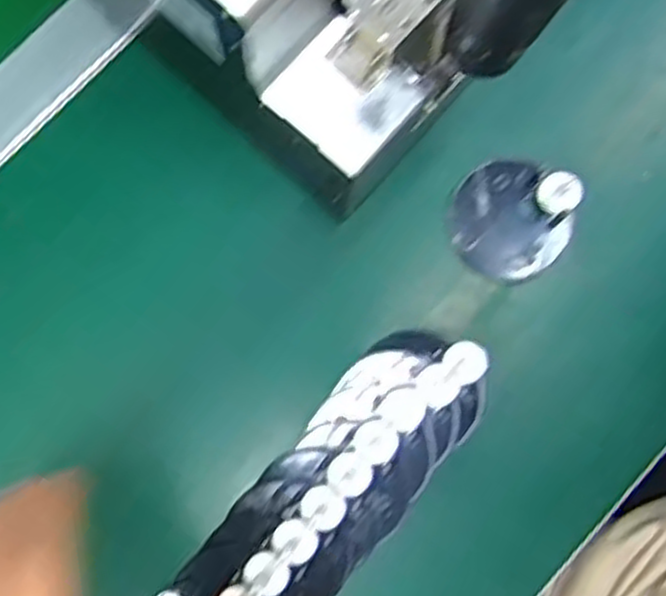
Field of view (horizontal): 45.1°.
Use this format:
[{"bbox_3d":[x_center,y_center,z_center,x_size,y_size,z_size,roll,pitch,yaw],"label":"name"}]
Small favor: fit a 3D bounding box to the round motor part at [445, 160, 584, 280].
[{"bbox_3d":[0.091,-0.041,0.408,0.060,0.016,0.058,0,79,1],"label":"round motor part"}]

